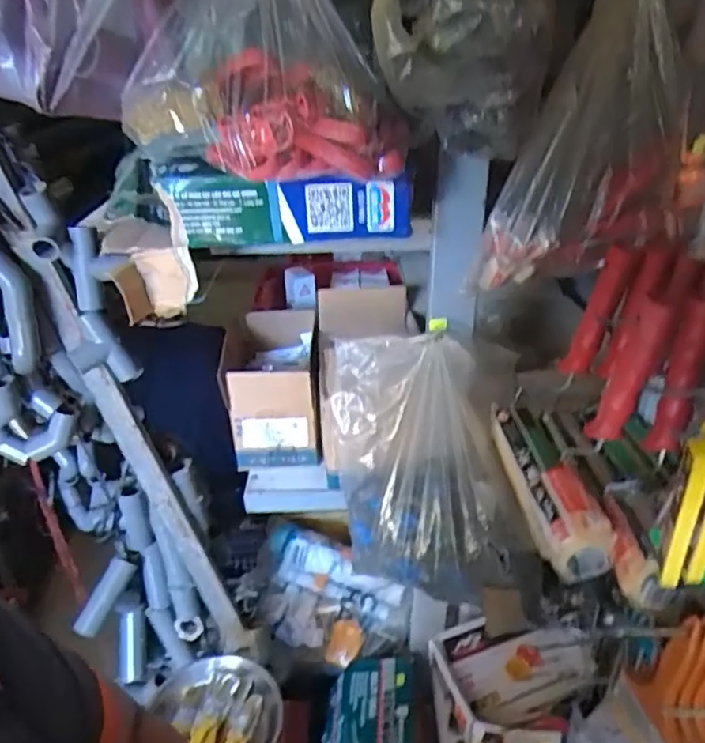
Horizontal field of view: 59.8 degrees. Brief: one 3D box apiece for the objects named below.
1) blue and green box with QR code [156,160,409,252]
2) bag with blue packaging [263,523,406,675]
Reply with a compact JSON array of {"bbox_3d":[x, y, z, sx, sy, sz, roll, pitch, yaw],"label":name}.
[{"bbox_3d":[-0.073,-0.170,0.642,0.260,0.081,0.056,1,30,3],"label":"blue and green box with QR code"},{"bbox_3d":[-0.040,0.449,1.195,0.296,0.100,0.220,12,65,14],"label":"bag with blue packaging"}]

